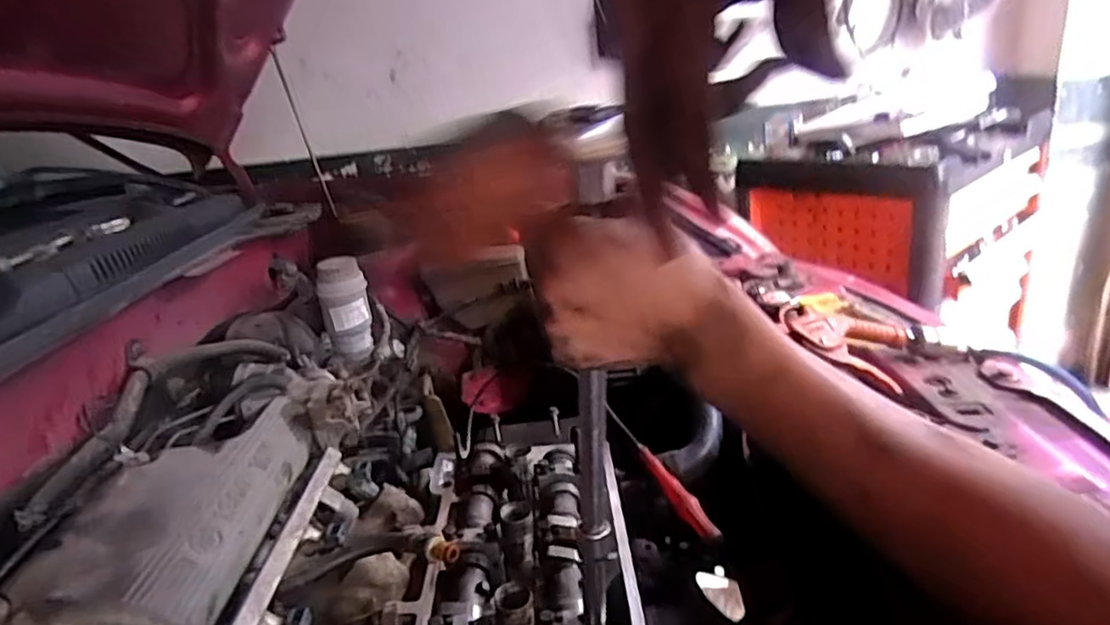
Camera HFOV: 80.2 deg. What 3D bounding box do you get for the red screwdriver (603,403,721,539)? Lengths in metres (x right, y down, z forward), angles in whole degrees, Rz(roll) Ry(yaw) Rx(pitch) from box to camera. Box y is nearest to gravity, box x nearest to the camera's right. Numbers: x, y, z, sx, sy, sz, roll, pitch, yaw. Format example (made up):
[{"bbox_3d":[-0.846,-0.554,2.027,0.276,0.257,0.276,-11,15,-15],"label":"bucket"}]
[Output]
[{"bbox_3d":[0.095,0.145,0.628,0.014,0.015,0.179,-15,37,-22],"label":"red screwdriver"}]

